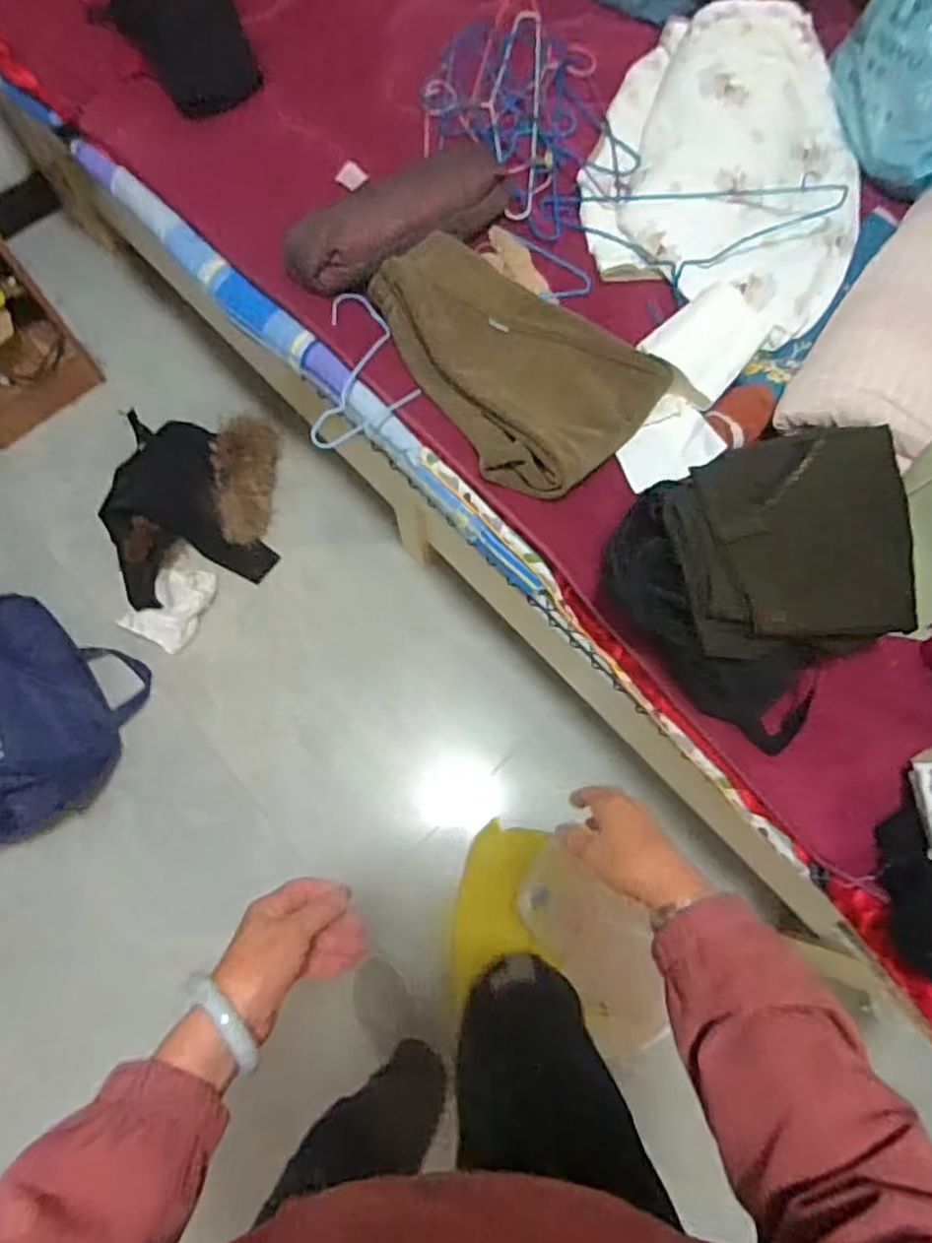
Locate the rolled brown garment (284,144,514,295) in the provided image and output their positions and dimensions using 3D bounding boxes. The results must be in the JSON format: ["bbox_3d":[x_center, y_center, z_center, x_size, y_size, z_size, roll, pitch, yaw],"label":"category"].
[{"bbox_3d":[-0.089,-0.621,1.043,0.387,0.079,0.168,-40,79,-12],"label":"rolled brown garment"}]

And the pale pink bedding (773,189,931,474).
[{"bbox_3d":[0.665,-0.446,0.955,0.238,0.099,0.551,41,76,10],"label":"pale pink bedding"}]

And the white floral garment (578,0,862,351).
[{"bbox_3d":[0.417,-0.717,1.065,0.437,0.110,0.515,23,74,5],"label":"white floral garment"}]

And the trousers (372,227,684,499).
[{"bbox_3d":[0.061,-0.384,0.972,0.306,0.074,0.420,-43,79,-13],"label":"trousers"}]

